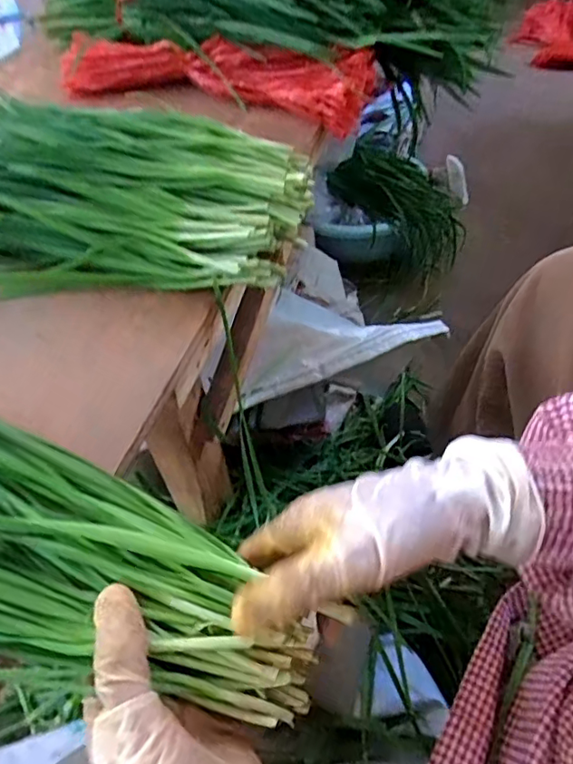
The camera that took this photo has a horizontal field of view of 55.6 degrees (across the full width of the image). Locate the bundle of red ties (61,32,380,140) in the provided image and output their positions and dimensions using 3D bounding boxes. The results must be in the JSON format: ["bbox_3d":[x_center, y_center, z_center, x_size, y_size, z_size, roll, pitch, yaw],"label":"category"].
[{"bbox_3d":[-0.075,-0.313,0.555,0.328,0.047,0.075,17,54,16],"label":"bundle of red ties"}]

